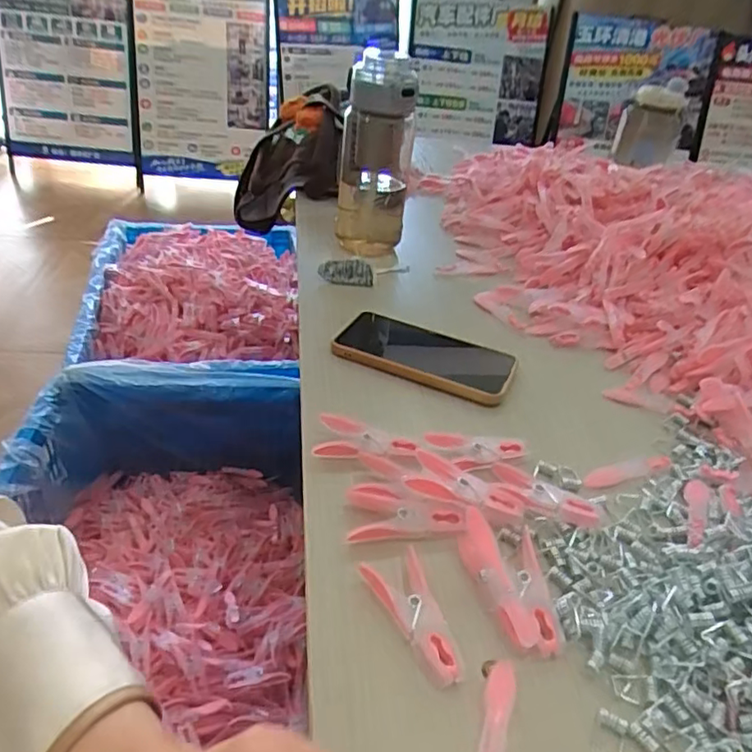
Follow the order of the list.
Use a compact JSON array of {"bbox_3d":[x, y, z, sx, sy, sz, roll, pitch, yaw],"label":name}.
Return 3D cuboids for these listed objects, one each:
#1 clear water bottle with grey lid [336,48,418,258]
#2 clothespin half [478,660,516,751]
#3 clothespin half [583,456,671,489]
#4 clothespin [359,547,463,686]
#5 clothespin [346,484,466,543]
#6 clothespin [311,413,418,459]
[{"bbox_3d":[-0.002,-0.248,0.683,0.085,0.205,0.084,3,36,-6],"label":"clear water bottle with grey lid"},{"bbox_3d":[0.056,0.167,0.282,0.014,0.006,0.075,15,36,10],"label":"clothespin half"},{"bbox_3d":[0.187,0.069,0.444,0.081,0.010,0.012,-9,38,-21],"label":"clothespin half"},{"bbox_3d":[0.022,0.130,0.325,0.030,0.014,0.073,-12,40,-25],"label":"clothespin"},{"bbox_3d":[0.019,0.084,0.380,0.071,0.008,0.035,-4,57,-8],"label":"clothespin"},{"bbox_3d":[-0.007,0.047,0.433,0.070,0.017,0.034,7,35,0],"label":"clothespin"}]

